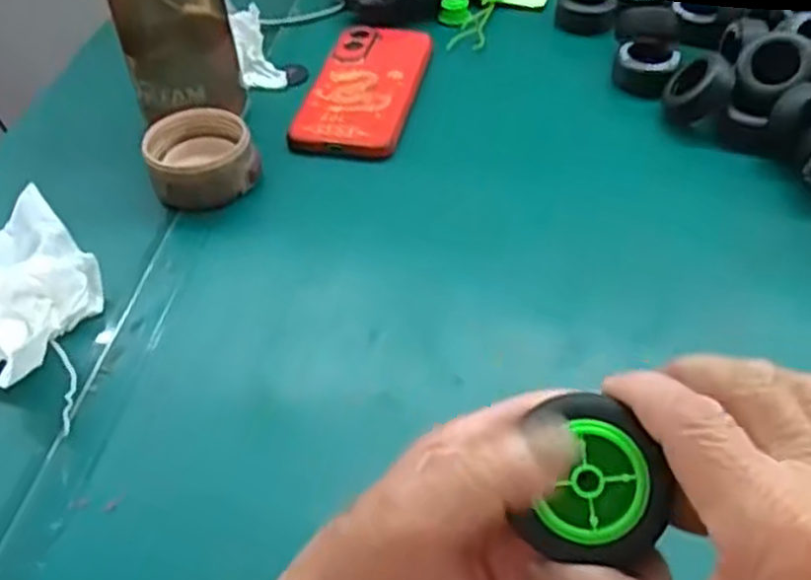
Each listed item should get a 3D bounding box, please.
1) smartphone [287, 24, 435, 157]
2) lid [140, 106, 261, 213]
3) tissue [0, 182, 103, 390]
[{"bbox_3d":[-0.029,-0.155,0.586,0.077,0.010,0.160,8,47,11],"label":"smartphone"},{"bbox_3d":[-0.132,-0.085,0.509,0.069,0.042,0.059,-20,49,-15],"label":"lid"},{"bbox_3d":[-0.225,-0.002,0.434,0.106,0.035,0.115,12,48,14],"label":"tissue"}]

